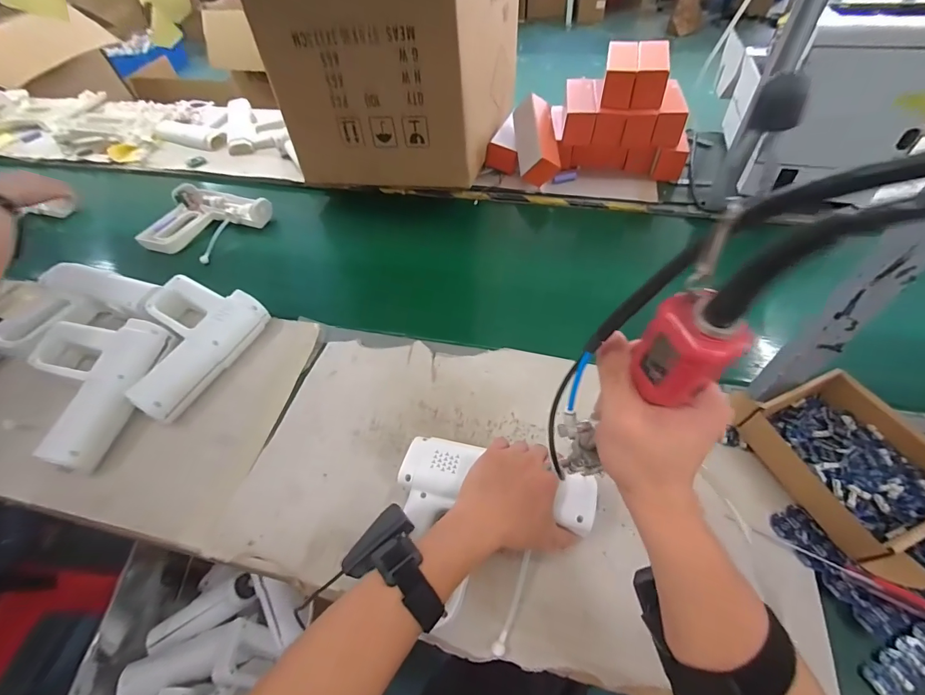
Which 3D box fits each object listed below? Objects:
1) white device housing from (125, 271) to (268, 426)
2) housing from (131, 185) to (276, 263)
[{"bbox_3d":[-0.427,-0.006,0.632,0.194,0.064,0.210,21,58,20],"label":"white device housing"},{"bbox_3d":[-0.545,-0.260,0.862,0.219,0.058,0.214,28,61,24],"label":"housing"}]

